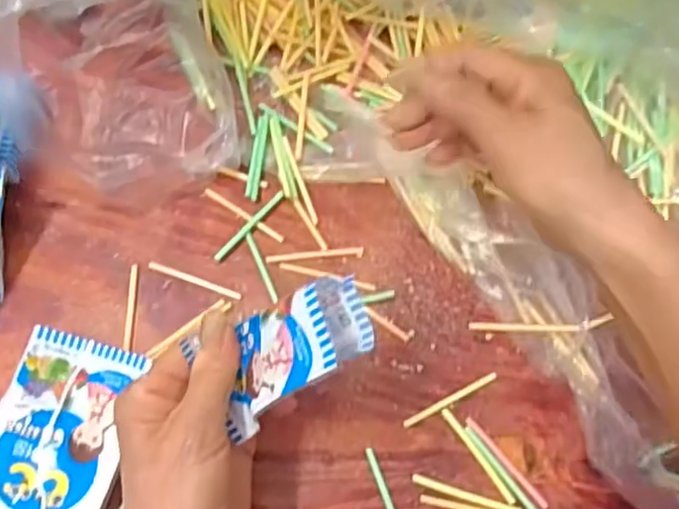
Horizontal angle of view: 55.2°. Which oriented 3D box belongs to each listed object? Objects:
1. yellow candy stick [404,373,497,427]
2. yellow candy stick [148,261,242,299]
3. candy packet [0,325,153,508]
[{"bbox_3d":[0.065,0.084,0.378,0.061,0.004,0.006,-26,72,-10],"label":"yellow candy stick"},{"bbox_3d":[-0.089,0.016,0.402,0.061,0.004,0.005,20,71,7],"label":"yellow candy stick"},{"bbox_3d":[-0.154,0.100,0.353,0.069,0.015,0.109,14,69,1],"label":"candy packet"}]

